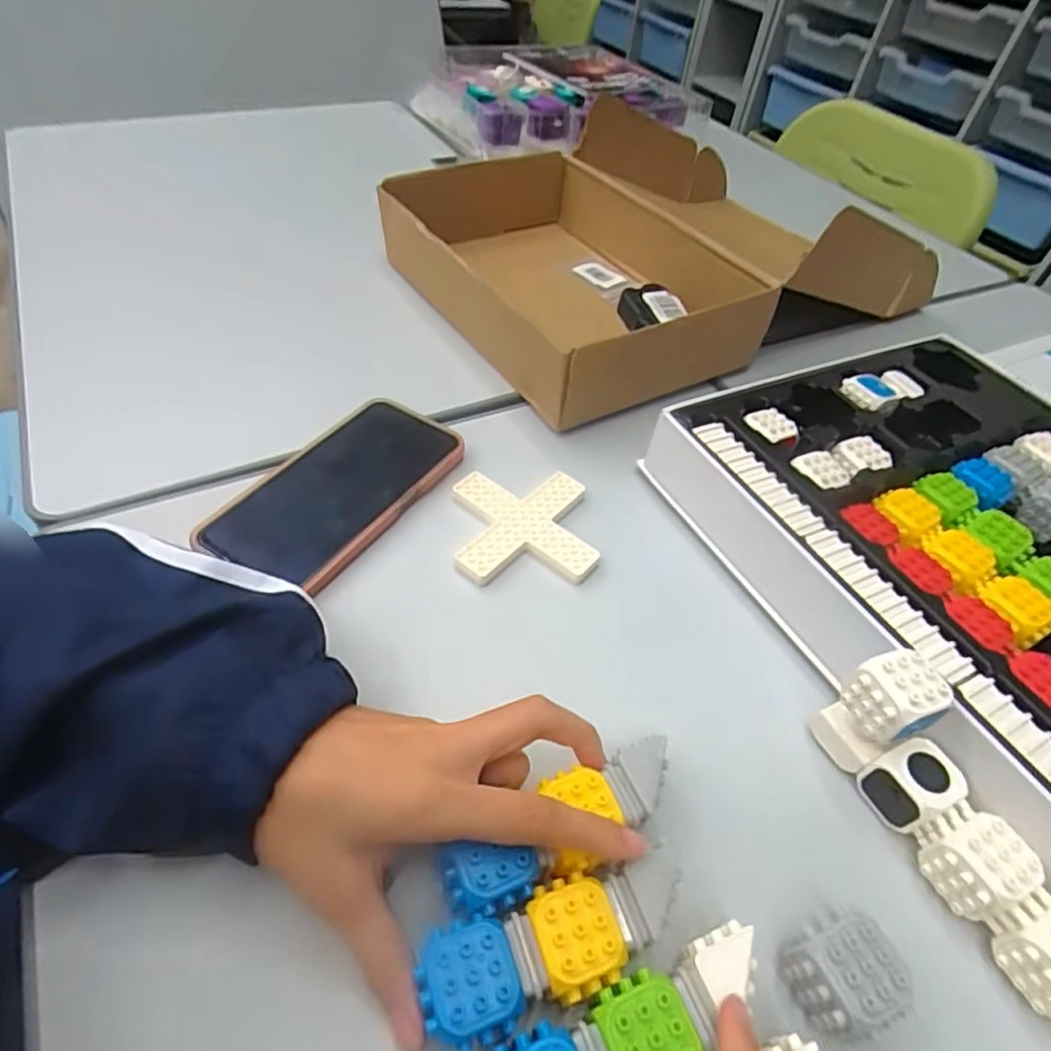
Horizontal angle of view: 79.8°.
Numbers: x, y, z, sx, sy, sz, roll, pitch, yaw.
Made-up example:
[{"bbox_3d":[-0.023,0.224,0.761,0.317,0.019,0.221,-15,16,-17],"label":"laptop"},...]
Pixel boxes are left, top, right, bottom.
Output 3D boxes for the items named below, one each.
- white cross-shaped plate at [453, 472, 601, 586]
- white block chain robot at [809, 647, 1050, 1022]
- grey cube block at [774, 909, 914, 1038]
[{"bbox_3d":[-0.001,0.001,0.395,0.082,0.010,0.080,0,49,-7],"label":"white cross-shaped plate"},{"bbox_3d":[0.214,0.164,0.234,0.035,0.063,0.244,-18,53,-20],"label":"white block chain robot"},{"bbox_3d":[0.120,0.173,0.243,0.035,0.042,0.034,-17,53,-20],"label":"grey cube block"}]

